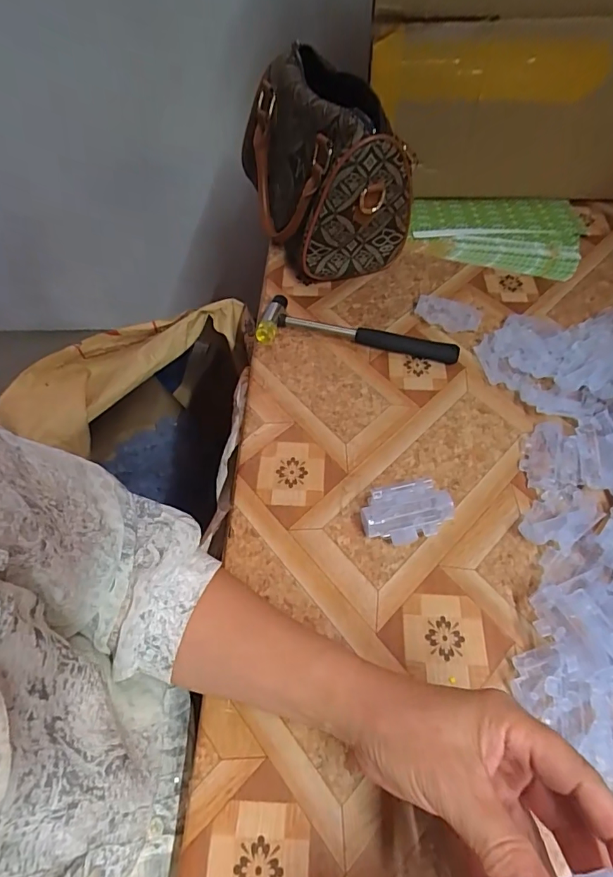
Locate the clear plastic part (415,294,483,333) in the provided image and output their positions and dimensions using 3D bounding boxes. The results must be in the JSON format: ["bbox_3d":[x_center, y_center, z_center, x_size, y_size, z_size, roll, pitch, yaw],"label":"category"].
[{"bbox_3d":[0.156,-0.137,0.522,0.069,0.008,0.045,9,55,7],"label":"clear plastic part"}]

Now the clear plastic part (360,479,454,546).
[{"bbox_3d":[0.080,0.061,0.382,0.071,0.028,0.041,-6,55,-4],"label":"clear plastic part"}]

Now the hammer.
[{"bbox_3d":[0.055,-0.117,0.503,0.206,0.019,0.060,7,55,6],"label":"hammer"}]

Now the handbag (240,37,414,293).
[{"bbox_3d":[0.013,-0.325,0.561,0.128,0.158,0.261,-17,56,-11],"label":"handbag"}]

